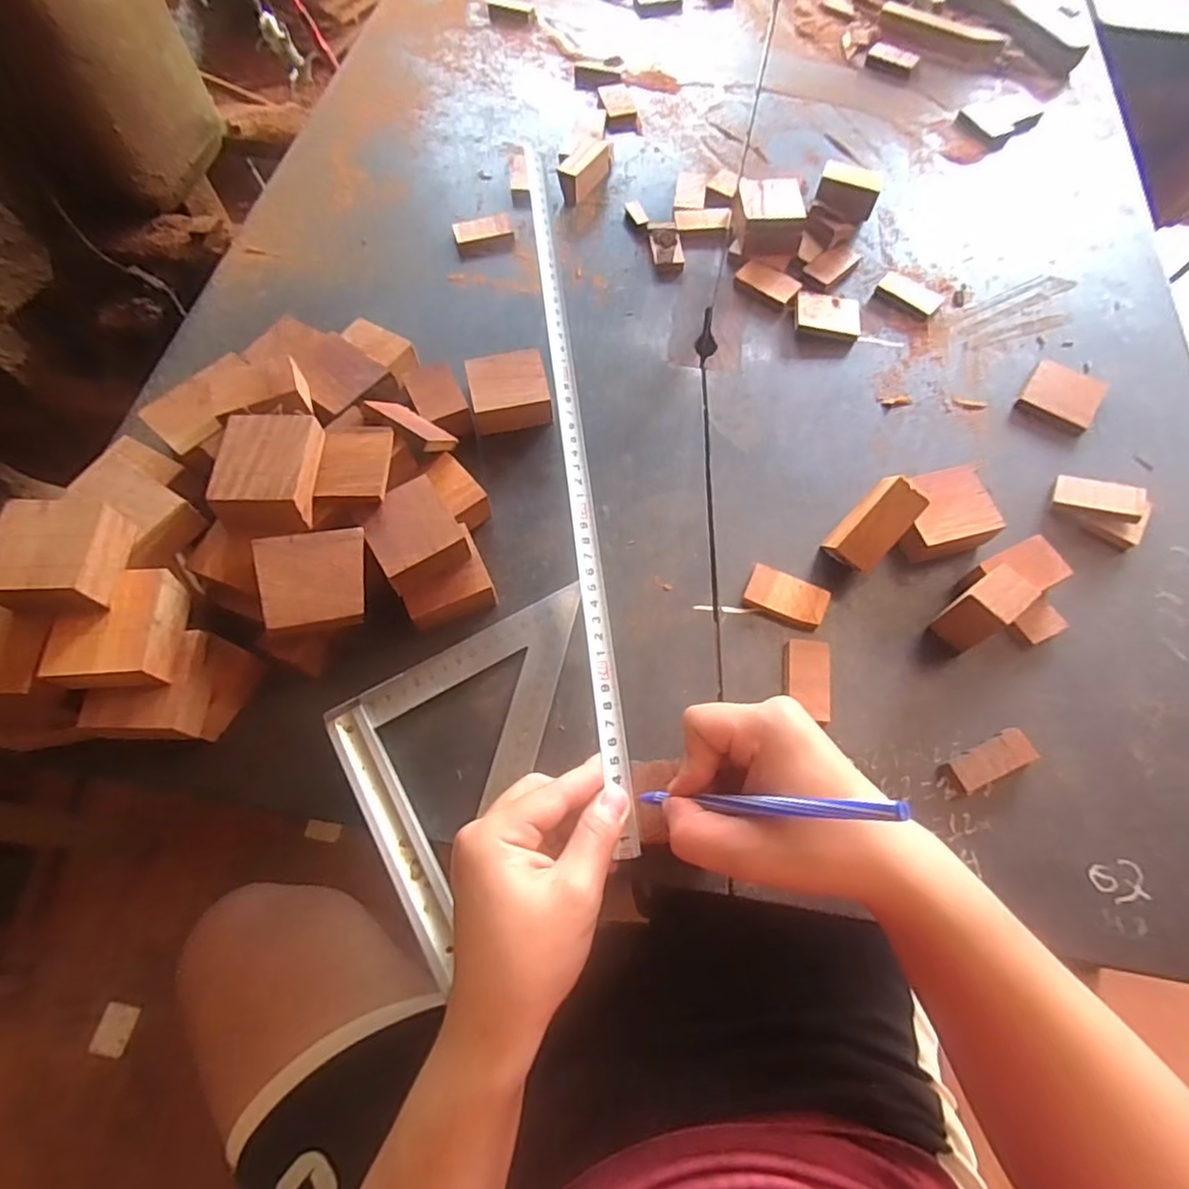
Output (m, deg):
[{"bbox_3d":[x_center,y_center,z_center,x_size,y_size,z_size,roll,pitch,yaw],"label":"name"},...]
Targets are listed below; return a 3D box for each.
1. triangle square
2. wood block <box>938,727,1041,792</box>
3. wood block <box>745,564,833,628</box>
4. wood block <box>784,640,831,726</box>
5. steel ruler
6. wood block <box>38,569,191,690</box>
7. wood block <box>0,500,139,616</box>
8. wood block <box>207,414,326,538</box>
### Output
[{"bbox_3d":[-0.053,0.097,0.390,0.179,0.015,0.163,-29,69,-14],"label":"triangle square"},{"bbox_3d":[0.245,0.104,0.388,0.059,0.012,0.022,-23,68,-11],"label":"wood block"},{"bbox_3d":[0.134,0.002,0.437,0.054,0.012,0.033,22,67,9],"label":"wood block"},{"bbox_3d":[0.142,0.057,0.414,0.029,0.010,0.054,5,65,1],"label":"wood block"},{"bbox_3d":[-0.013,-0.092,0.394,0.016,0.006,0.479,-1,73,-20],"label":"steel ruler"},{"bbox_3d":[-0.268,0.019,0.352,0.054,0.025,0.063,0,67,0],"label":"wood block"},{"bbox_3d":[-0.294,-0.022,0.342,0.054,0.026,0.059,-4,67,-2],"label":"wood block"},{"bbox_3d":[-0.207,-0.077,0.397,0.055,0.025,0.074,-1,67,-1],"label":"wood block"}]

